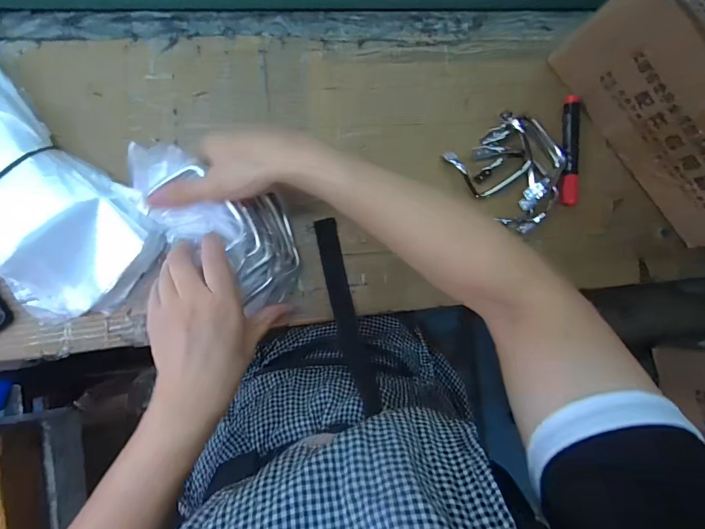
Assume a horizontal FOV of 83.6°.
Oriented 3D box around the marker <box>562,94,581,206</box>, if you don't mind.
[{"bbox_3d":[0.270,-0.141,0.487,0.020,0.017,0.137,5,86,-8],"label":"marker"}]

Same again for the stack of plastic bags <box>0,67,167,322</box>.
[{"bbox_3d":[-0.334,-0.083,0.363,0.308,0.077,0.153,44,81,-4],"label":"stack of plastic bags"}]

